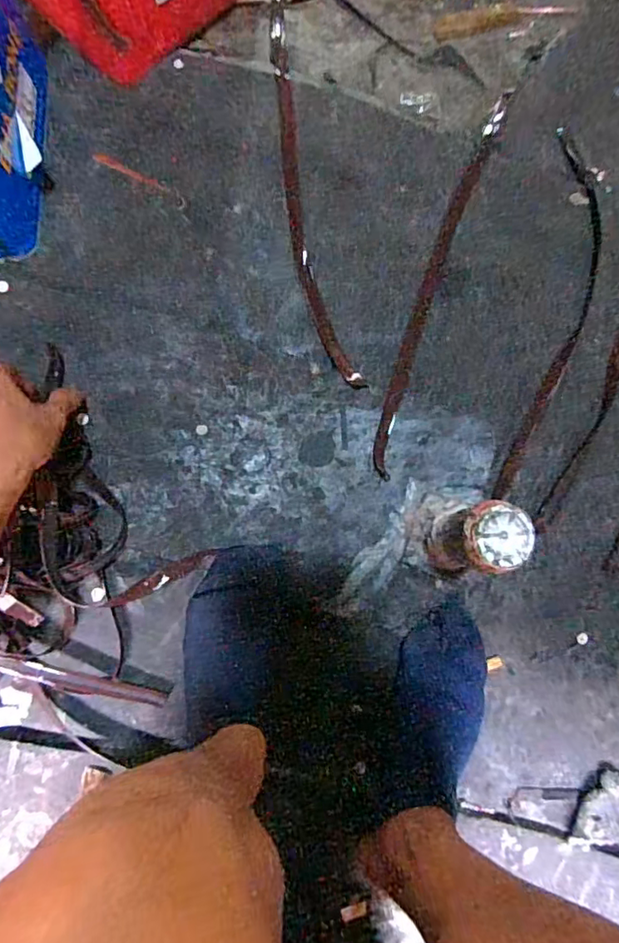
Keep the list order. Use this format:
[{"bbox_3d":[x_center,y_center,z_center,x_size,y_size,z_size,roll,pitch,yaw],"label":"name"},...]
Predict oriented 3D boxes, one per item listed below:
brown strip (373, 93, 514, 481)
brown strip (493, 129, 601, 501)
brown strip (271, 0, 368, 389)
[{"bbox_3d":[0.141,-0.214,0.590,0.035,0.008,0.451,19,82,0],"label":"brown strip"},{"bbox_3d":[0.275,-0.177,0.590,0.062,0.020,0.440,13,82,-1],"label":"brown strip"},{"bbox_3d":[-0.009,-0.313,0.592,0.043,0.007,0.462,-11,83,-4],"label":"brown strip"}]

